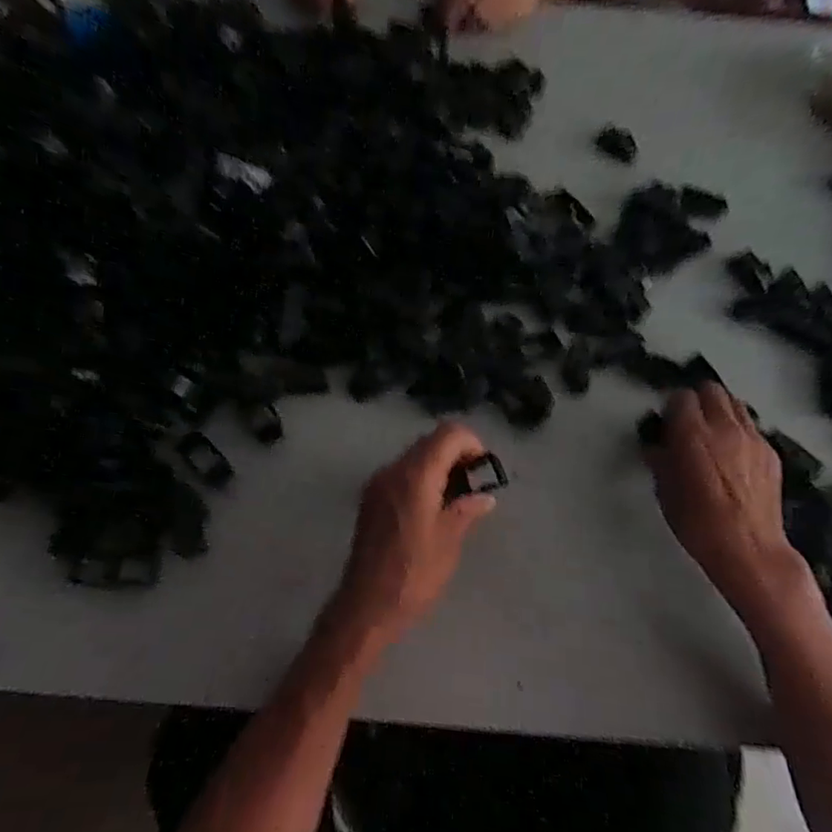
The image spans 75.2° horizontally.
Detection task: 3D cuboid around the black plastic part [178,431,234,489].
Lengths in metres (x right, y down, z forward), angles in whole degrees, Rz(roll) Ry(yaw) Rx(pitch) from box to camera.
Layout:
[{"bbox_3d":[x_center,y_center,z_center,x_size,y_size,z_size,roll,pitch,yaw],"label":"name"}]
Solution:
[{"bbox_3d":[-0.153,0.032,0.394,0.023,0.004,0.045,-42,97,-20],"label":"black plastic part"}]

